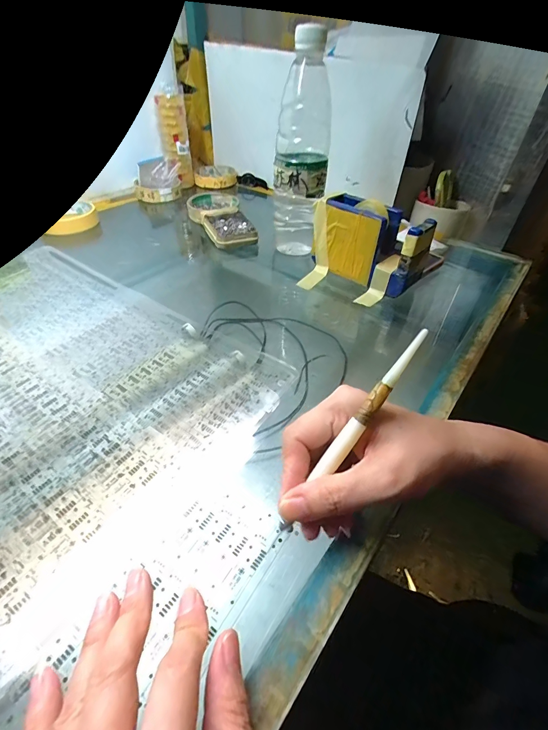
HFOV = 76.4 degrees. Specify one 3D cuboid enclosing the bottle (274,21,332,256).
[{"bbox_3d":[0.032,-0.246,0.415,0.063,0.209,0.072,4,43,3],"label":"bottle"}]

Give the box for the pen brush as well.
[{"bbox_3d":[0.042,0.041,0.194,0.010,0.009,0.140,38,98,32],"label":"pen brush"}]

